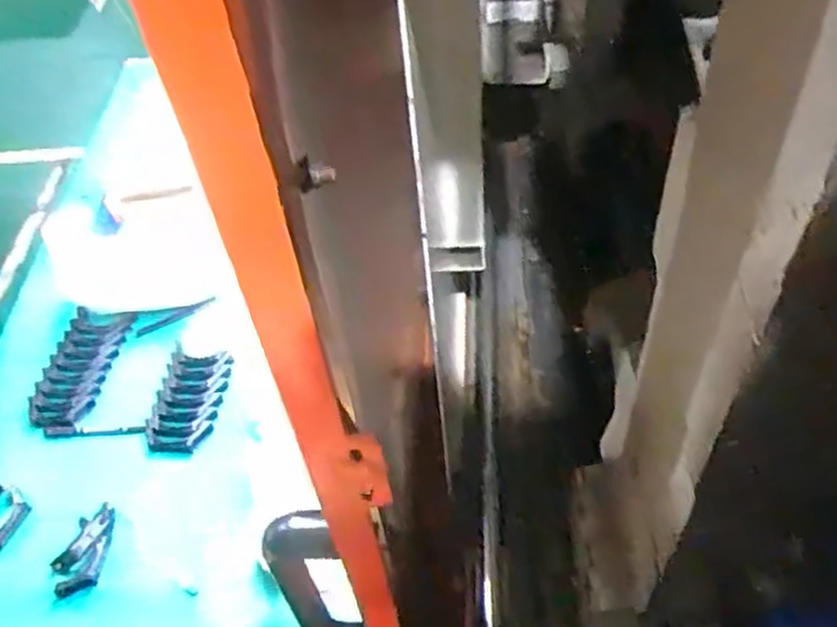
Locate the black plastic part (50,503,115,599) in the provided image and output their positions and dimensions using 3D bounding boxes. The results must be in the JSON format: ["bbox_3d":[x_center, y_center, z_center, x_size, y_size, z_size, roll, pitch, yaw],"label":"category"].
[{"bbox_3d":[-0.395,0.279,0.915,0.051,0.017,0.107,1,49,8],"label":"black plastic part"}]

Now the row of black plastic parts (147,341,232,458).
[{"bbox_3d":[-0.312,0.118,1.047,0.092,0.021,0.152,3,49,10],"label":"row of black plastic parts"}]

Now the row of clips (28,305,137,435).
[{"bbox_3d":[-0.479,0.079,1.081,0.088,0.026,0.190,4,50,10],"label":"row of clips"}]

